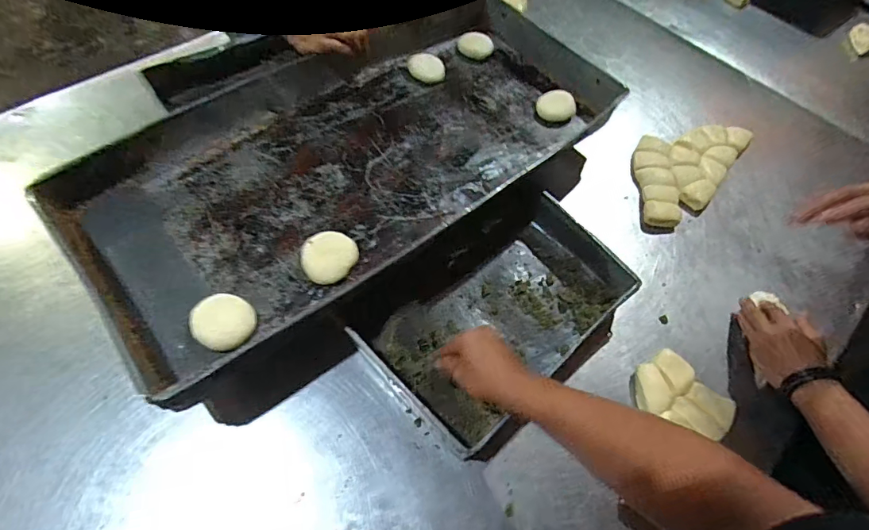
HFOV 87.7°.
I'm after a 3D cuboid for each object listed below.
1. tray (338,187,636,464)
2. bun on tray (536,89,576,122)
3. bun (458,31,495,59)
[{"bbox_3d":[0.107,0.068,0.635,0.366,0.051,0.234,-38,69,-23],"label":"tray"},{"bbox_3d":[0.213,-0.279,0.790,0.064,0.020,0.060,1,58,-2],"label":"bun on tray"},{"bbox_3d":[0.079,-0.420,0.861,0.066,0.023,0.064,7,58,2],"label":"bun"}]

